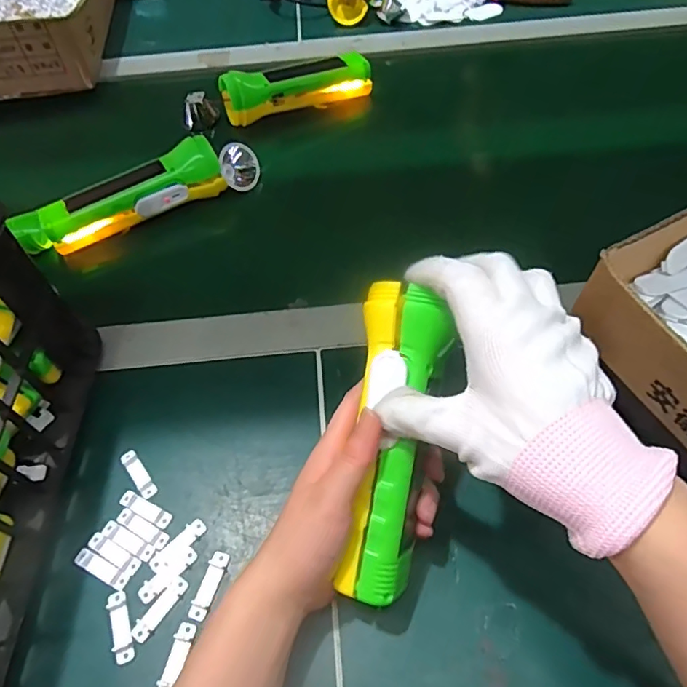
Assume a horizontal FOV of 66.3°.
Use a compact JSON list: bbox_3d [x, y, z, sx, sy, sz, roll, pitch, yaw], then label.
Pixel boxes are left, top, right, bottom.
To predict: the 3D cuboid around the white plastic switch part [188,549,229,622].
[{"bbox_3d":[-0.077,0.140,0.304,0.011,0.004,0.037,13,56,12],"label":"white plastic switch part"}]

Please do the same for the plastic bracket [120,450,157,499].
[{"bbox_3d":[-0.134,0.084,0.342,0.010,0.004,0.037,-34,60,-20],"label":"plastic bracket"}]

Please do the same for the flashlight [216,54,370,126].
[{"bbox_3d":[-0.051,-0.286,0.583,0.165,0.051,0.044,-23,56,-13],"label":"flashlight"}]

